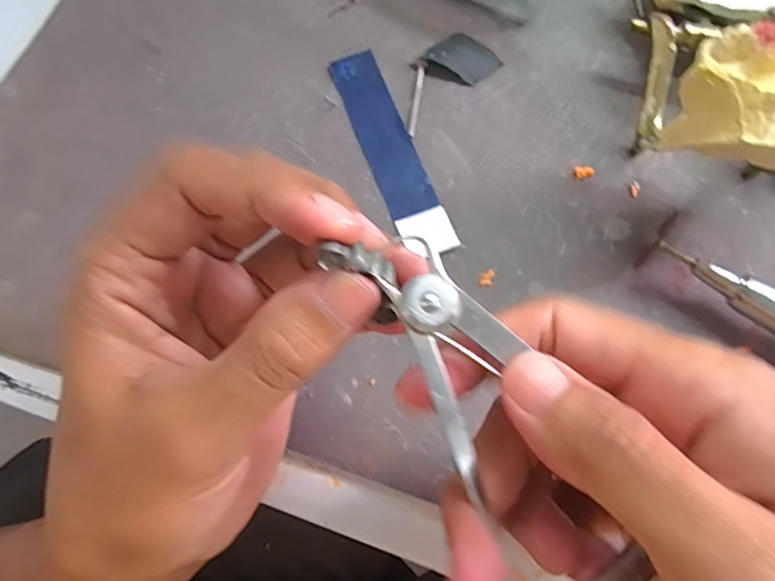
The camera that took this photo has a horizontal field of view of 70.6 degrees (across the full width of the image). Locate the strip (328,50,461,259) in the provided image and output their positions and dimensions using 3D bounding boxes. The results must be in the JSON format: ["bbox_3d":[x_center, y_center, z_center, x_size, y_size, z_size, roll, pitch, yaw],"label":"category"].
[{"bbox_3d":[0.001,-0.060,0.233,0.020,0.004,0.100,-21,73,-7],"label":"strip"}]

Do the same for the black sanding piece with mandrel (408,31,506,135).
[{"bbox_3d":[0.023,-0.096,0.244,0.057,0.005,0.028,-40,76,-12],"label":"black sanding piece with mandrel"}]

